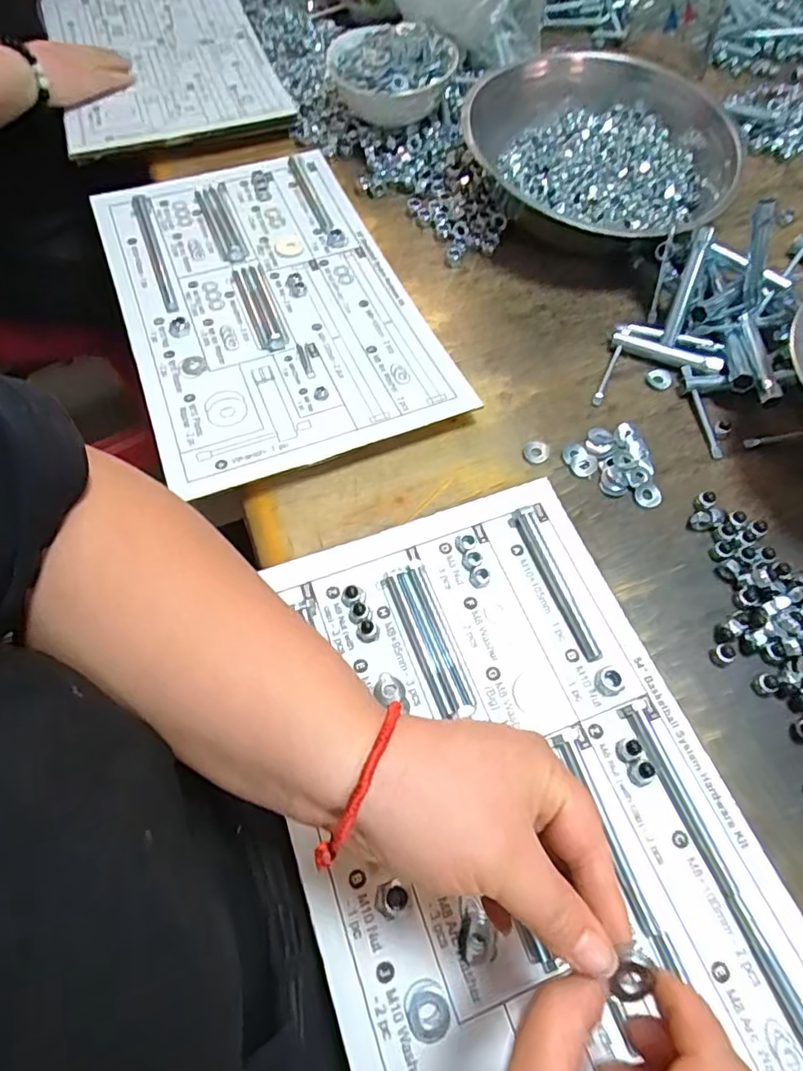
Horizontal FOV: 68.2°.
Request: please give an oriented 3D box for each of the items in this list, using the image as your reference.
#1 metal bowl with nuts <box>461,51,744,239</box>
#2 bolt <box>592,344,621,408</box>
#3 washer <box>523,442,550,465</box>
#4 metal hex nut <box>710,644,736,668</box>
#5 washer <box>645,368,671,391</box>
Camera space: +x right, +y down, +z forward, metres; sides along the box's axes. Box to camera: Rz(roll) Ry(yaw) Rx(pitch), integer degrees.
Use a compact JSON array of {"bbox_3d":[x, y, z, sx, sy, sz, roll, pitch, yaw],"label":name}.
[{"bbox_3d":[0.199,-0.379,0.584,0.234,0.078,0.264,-40,69,-19],"label":"metal bowl with nuts"},{"bbox_3d":[0.170,-0.132,0.490,0.007,0.007,0.064,24,65,12],"label":"bolt"},{"bbox_3d":[0.104,-0.064,0.455,0.019,0.004,0.021,24,65,12],"label":"washer"},{"bbox_3d":[0.204,0.075,0.375,0.013,0.011,0.012,-26,65,-13],"label":"metal hex nut"},{"bbox_3d":[0.213,-0.129,0.490,0.020,0.004,0.019,0,62,0],"label":"washer"}]

